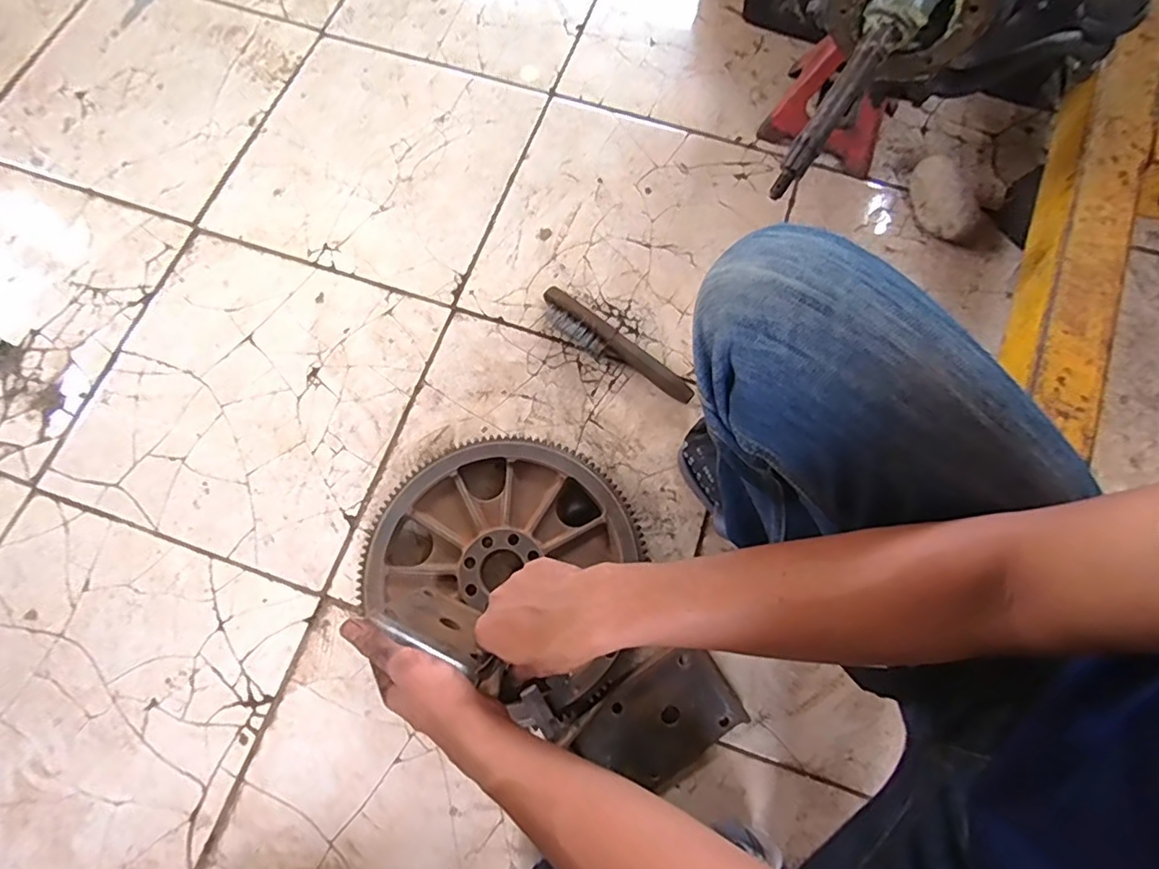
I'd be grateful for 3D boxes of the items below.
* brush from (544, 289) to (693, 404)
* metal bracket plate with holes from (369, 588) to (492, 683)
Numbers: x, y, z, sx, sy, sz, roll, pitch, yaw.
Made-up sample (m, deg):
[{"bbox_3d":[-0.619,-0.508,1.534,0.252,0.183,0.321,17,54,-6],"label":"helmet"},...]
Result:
[{"bbox_3d":[0.047,-0.113,0.770,0.233,0.038,0.038,37,77,8],"label":"brush"},{"bbox_3d":[-0.115,0.163,0.504,0.094,0.133,0.004,22,87,5],"label":"metal bracket plate with holes"}]

